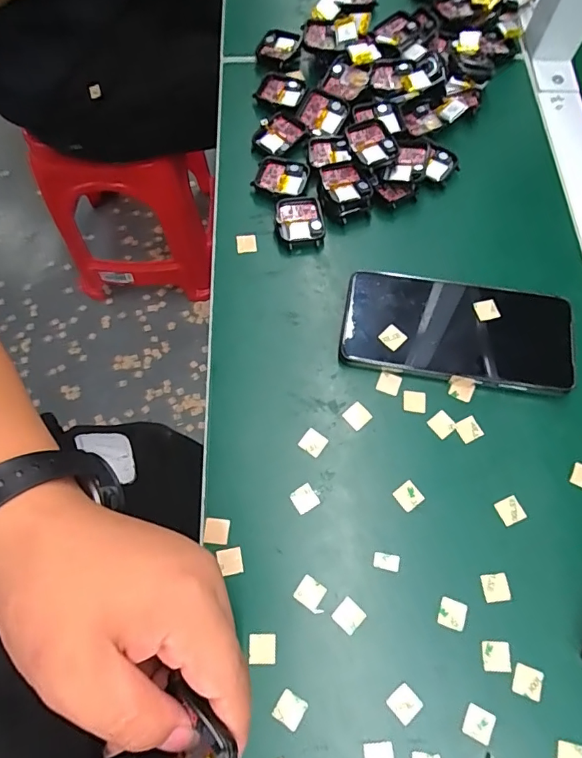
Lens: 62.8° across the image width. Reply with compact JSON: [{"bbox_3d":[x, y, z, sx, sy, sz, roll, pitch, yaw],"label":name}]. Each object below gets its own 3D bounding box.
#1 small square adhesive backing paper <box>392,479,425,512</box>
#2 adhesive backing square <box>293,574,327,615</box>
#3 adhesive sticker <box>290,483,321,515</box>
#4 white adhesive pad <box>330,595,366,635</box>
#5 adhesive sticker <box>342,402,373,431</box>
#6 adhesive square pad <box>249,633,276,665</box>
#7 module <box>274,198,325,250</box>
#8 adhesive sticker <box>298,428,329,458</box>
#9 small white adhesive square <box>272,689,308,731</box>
[{"bbox_3d":[0.078,0.078,0.315,0.016,0.004,0.016,-35,78,-13],"label":"small square adhesive backing paper"},{"bbox_3d":[0.013,0.132,0.291,0.020,0.004,0.016,31,72,11],"label":"adhesive backing square"},{"bbox_3d":[0.009,0.079,0.314,0.016,0.004,0.016,-31,76,-11],"label":"adhesive sticker"},{"bbox_3d":[0.035,0.144,0.289,0.016,0.004,0.016,-43,76,-14],"label":"white adhesive pad"},{"bbox_3d":[0.047,0.026,0.335,0.016,0.004,0.016,-39,78,-14],"label":"adhesive sticker"},{"bbox_3d":[-0.017,0.160,0.282,0.016,0.004,0.016,0,67,-4],"label":"adhesive square pad"},{"bbox_3d":[0.007,-0.128,0.389,0.038,0.010,0.044,-7,69,-4],"label":"module"},{"bbox_3d":[0.015,0.043,0.327,0.016,0.004,0.015,33,72,11],"label":"adhesive sticker"},{"bbox_3d":[0.000,0.188,0.269,0.016,0.004,0.016,30,71,10],"label":"small white adhesive square"}]

